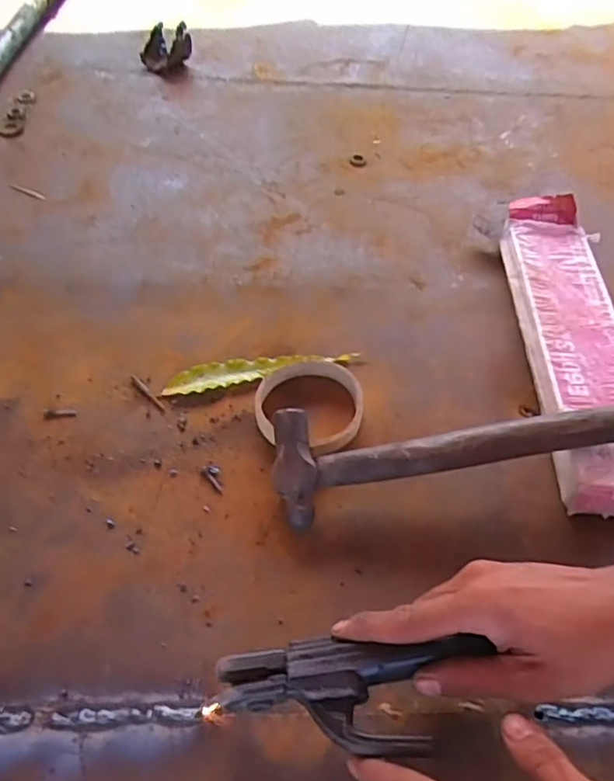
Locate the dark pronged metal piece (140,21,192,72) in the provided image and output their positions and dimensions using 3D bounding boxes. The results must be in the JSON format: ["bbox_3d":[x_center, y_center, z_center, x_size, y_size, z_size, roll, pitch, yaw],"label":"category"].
[{"bbox_3d":[-0.194,-0.474,0.811,0.067,0.052,0.073,-6,54,-10],"label":"dark pronged metal piece"}]

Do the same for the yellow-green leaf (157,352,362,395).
[{"bbox_3d":[-0.041,-0.022,0.532,0.171,0.007,0.029,-12,56,-14],"label":"yellow-green leaf"}]

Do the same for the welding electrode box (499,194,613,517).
[{"bbox_3d":[0.240,-0.048,0.541,0.091,0.047,0.342,6,53,-1],"label":"welding electrode box"}]

